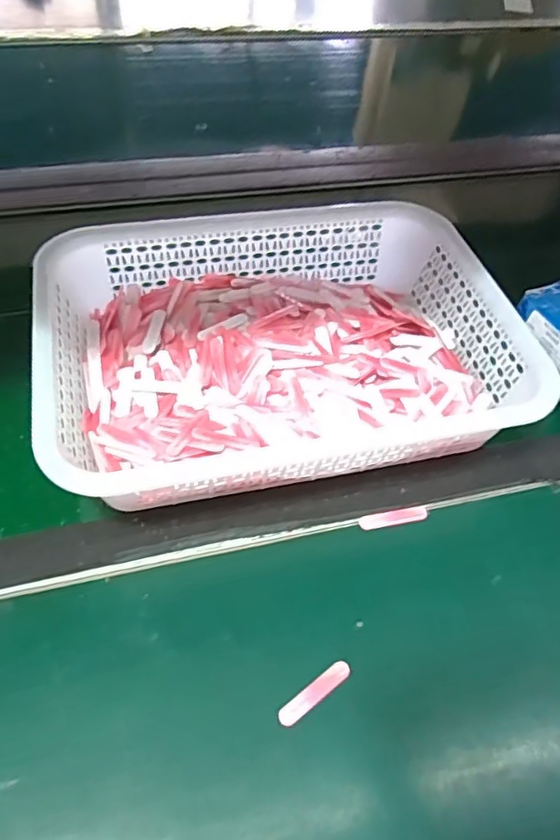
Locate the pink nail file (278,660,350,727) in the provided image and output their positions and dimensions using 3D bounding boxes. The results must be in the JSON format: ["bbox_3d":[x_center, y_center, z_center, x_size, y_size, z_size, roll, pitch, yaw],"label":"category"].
[{"bbox_3d":[0.021,0.162,0.352,0.051,0.004,0.011,-31,59,-27],"label":"pink nail file"}]

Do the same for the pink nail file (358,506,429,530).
[{"bbox_3d":[0.083,0.070,0.428,0.051,0.004,0.011,-9,52,-13],"label":"pink nail file"}]

